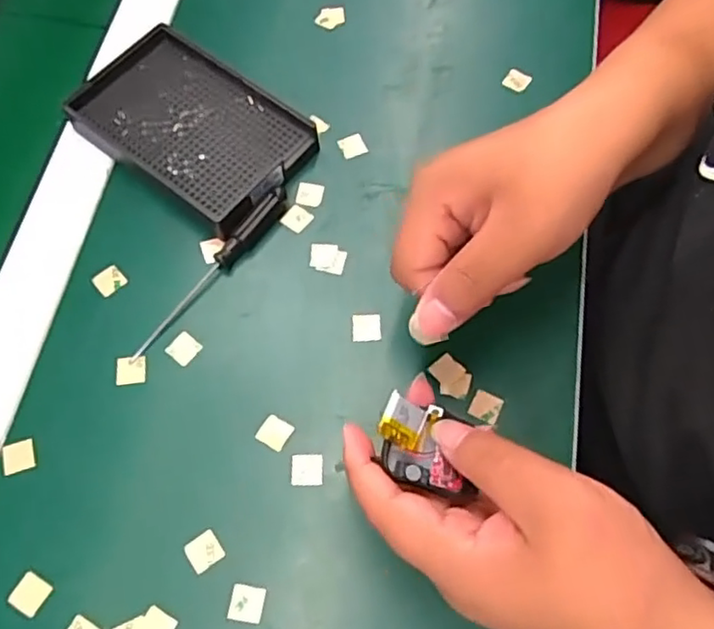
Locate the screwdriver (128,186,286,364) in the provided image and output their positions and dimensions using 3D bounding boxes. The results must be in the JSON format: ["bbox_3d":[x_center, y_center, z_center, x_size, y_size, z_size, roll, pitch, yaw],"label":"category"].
[{"bbox_3d":[-0.085,-0.025,0.369,0.011,0.013,0.130,36,72,15],"label":"screwdriver"}]

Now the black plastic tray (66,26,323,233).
[{"bbox_3d":[-0.102,-0.119,0.404,0.137,0.028,0.091,35,72,14],"label":"black plastic tray"}]

